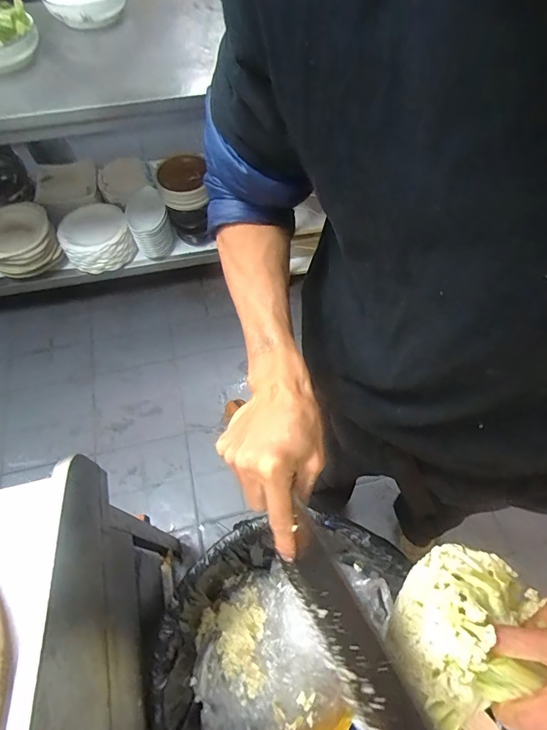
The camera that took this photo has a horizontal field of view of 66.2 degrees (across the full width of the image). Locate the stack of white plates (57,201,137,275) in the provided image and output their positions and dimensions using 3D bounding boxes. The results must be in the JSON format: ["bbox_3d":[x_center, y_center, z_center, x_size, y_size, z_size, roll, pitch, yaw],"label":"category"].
[{"bbox_3d":[-0.649,-0.470,1.545,0.243,0.152,0.250,-20,64,-9],"label":"stack of white plates"}]

